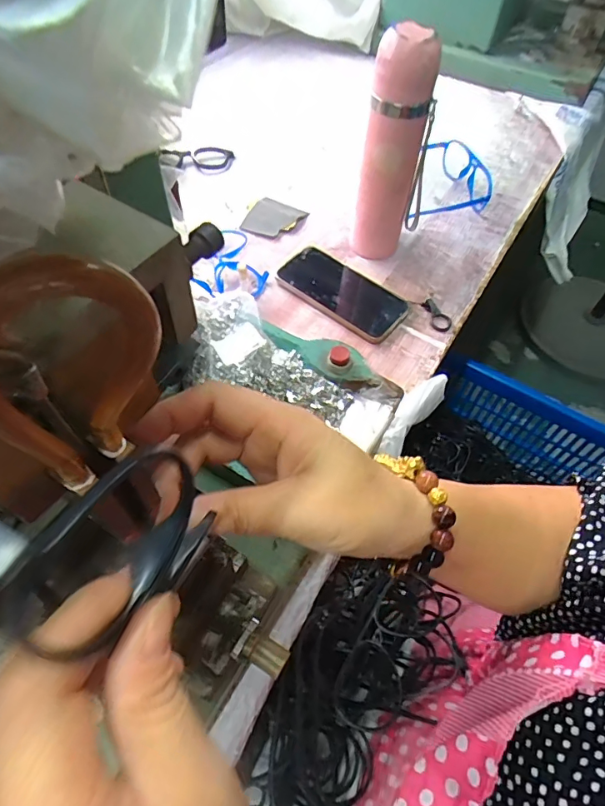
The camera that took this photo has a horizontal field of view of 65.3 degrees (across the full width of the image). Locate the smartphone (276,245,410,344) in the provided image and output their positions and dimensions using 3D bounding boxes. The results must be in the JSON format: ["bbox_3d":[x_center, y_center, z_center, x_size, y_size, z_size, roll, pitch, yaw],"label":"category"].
[{"bbox_3d":[0.049,-0.140,0.581,0.164,0.016,0.085,35,64,20],"label":"smartphone"}]

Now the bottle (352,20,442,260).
[{"bbox_3d":[0.106,-0.280,0.532,0.068,0.241,0.058,17,59,10],"label":"bottle"}]

